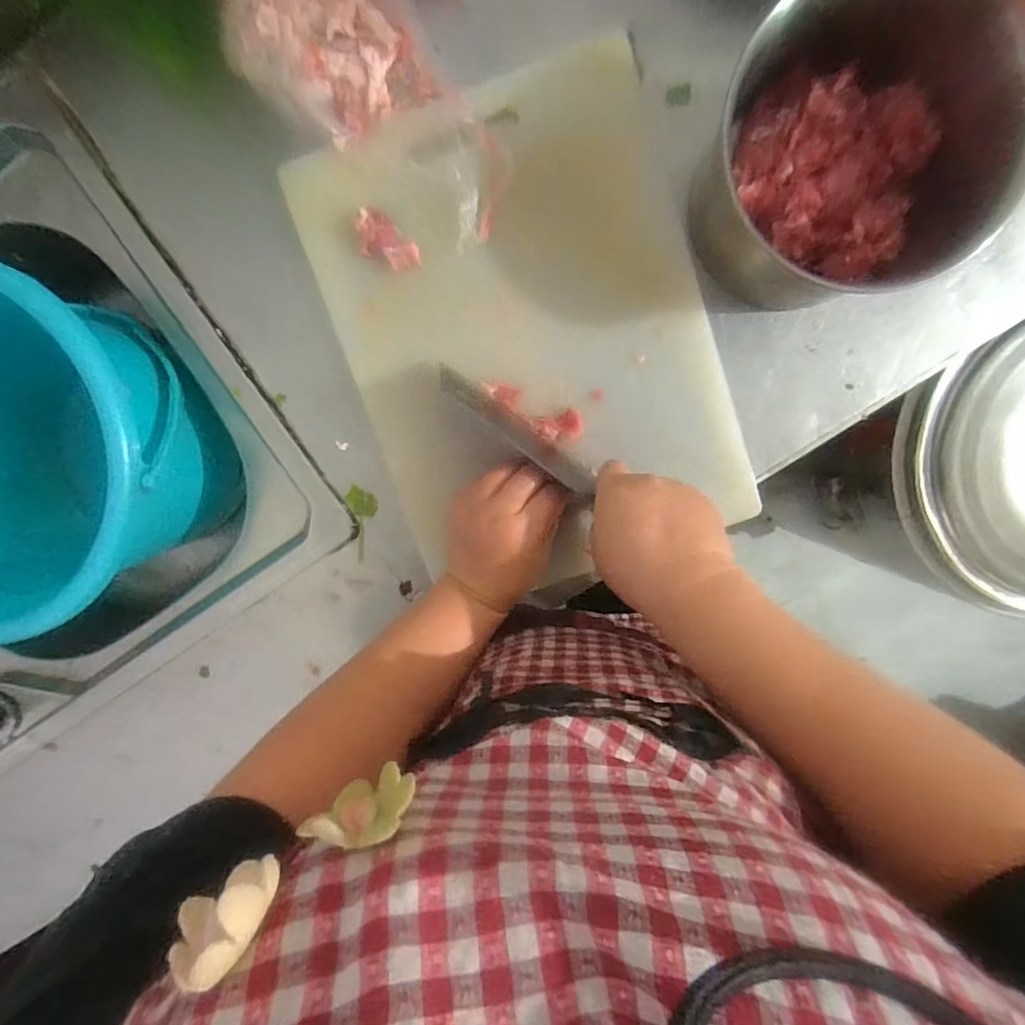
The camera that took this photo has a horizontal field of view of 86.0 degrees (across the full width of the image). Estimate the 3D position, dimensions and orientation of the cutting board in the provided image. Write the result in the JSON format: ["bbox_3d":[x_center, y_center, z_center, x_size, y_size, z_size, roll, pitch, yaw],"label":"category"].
[{"bbox_3d":[0.016,-0.134,0.436,0.289,0.023,0.363,-21,99,3],"label":"cutting board"}]

